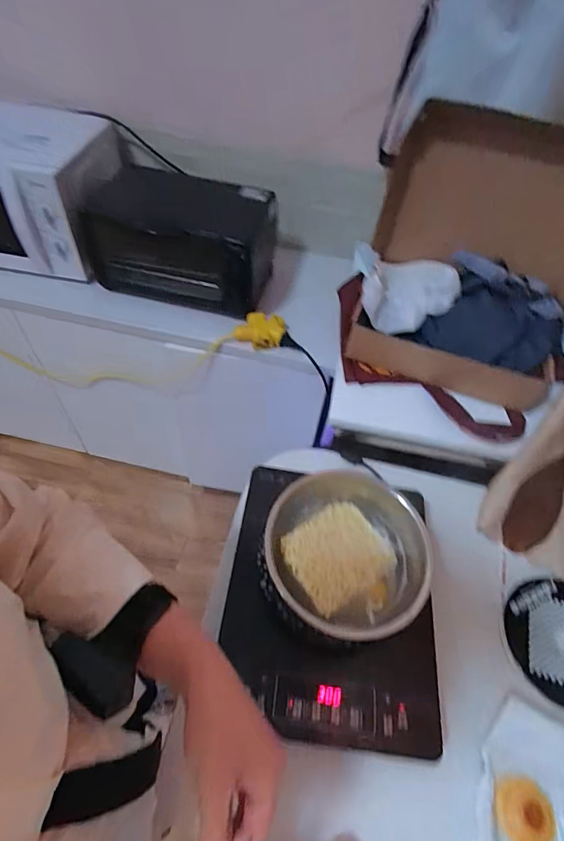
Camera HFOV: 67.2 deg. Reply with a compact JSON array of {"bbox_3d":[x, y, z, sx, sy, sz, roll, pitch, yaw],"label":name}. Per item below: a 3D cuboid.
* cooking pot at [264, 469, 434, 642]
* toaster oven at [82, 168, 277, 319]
[{"bbox_3d":[0.090,0.180,0.564,0.202,0.080,0.202,3,54,-4],"label":"cooking pot"},{"bbox_3d":[-0.213,-0.392,0.958,0.359,0.208,0.225,15,54,5],"label":"toaster oven"}]

